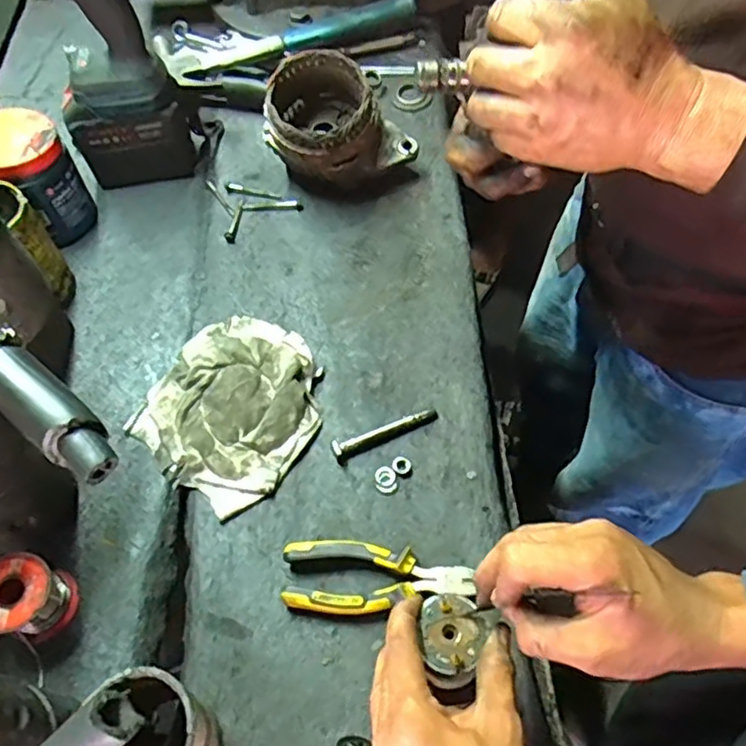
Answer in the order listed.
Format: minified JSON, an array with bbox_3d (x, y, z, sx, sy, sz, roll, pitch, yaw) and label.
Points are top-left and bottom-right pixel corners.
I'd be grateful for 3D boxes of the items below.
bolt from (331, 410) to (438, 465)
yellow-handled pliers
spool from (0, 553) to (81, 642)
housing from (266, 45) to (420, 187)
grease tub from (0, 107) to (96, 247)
[{"bbox_3d":[0.012,0.053,0.561,0.098,0.015,0.014,-21,61,-10],"label":"bolt"},{"bbox_3d":[0.004,0.161,0.495,0.144,0.026,0.054,-2,60,0],"label":"yellow-handled pliers"},{"bbox_3d":[-0.255,0.165,0.462,0.051,0.055,0.051,-1,60,1],"label":"spool"},{"bbox_3d":[-0.036,-0.262,0.684,0.156,0.117,0.111,12,61,8],"label":"housing"},{"bbox_3d":[-0.346,-0.197,0.639,0.084,0.118,0.088,-1,60,1],"label":"grease tub"}]

